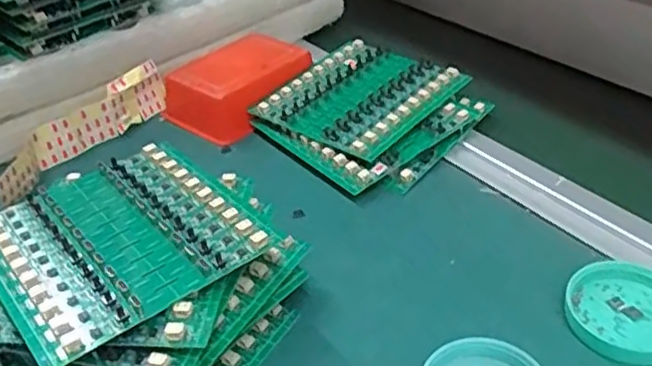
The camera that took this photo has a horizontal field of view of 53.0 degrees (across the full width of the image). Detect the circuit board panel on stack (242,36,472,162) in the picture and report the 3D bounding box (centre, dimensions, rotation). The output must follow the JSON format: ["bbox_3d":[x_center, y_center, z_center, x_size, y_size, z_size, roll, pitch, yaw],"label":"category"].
[{"bbox_3d":[0.031,-0.075,0.552,0.126,0.015,0.138,26,50,35],"label":"circuit board panel on stack"}]

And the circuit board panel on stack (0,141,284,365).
[{"bbox_3d":[-0.119,0.028,0.366,0.129,0.010,0.138,-28,41,-29],"label":"circuit board panel on stack"}]

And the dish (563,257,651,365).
[{"bbox_3d":[0.171,0.070,0.369,0.064,0.014,0.062,-3,36,2],"label":"dish"}]

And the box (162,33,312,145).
[{"bbox_3d":[-0.080,-0.089,0.592,0.091,0.043,0.128,25,46,34],"label":"box"}]

